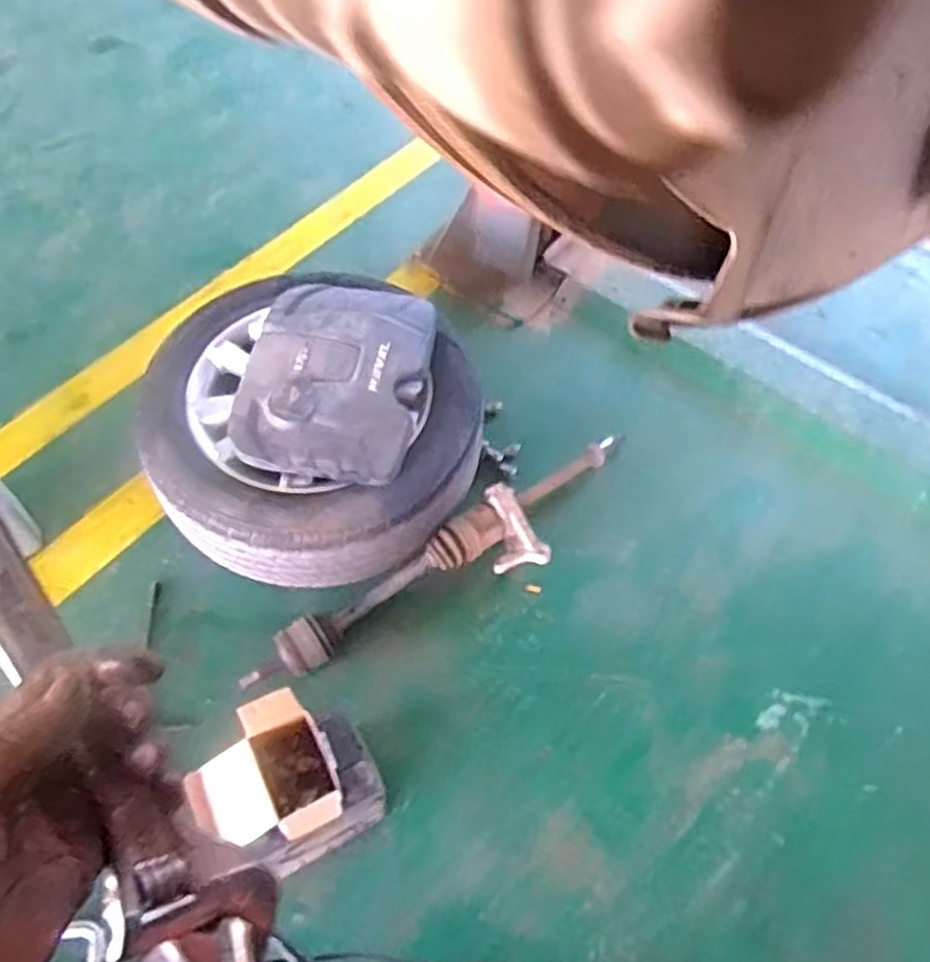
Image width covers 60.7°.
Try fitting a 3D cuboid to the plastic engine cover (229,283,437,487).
[{"bbox_3d":[-0.255,-0.208,1.559,0.351,0.081,0.441,12,59,3],"label":"plastic engine cover"}]

